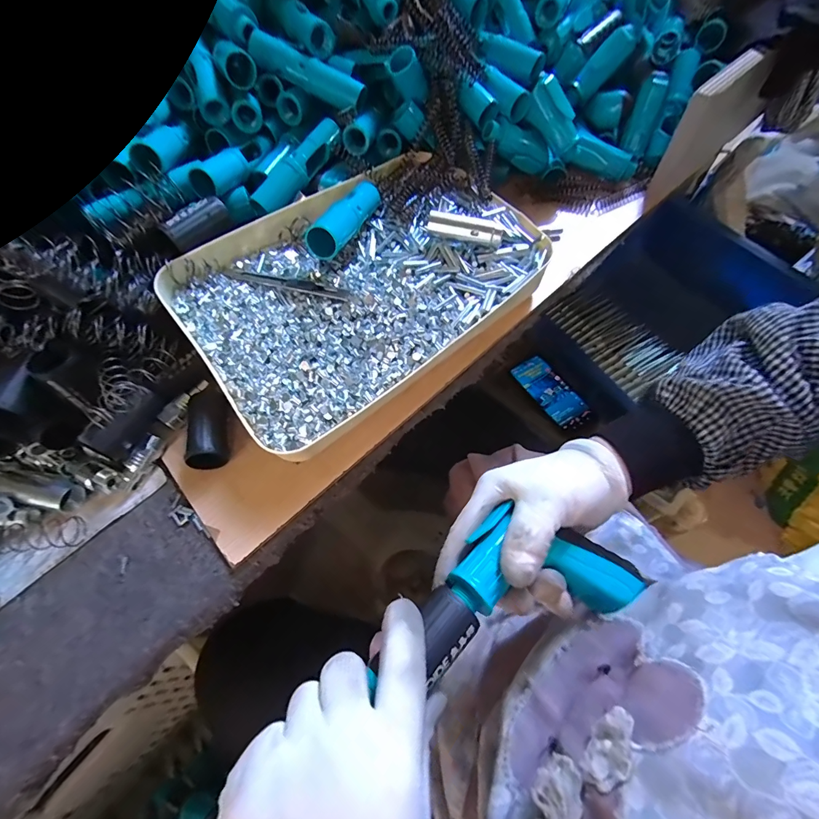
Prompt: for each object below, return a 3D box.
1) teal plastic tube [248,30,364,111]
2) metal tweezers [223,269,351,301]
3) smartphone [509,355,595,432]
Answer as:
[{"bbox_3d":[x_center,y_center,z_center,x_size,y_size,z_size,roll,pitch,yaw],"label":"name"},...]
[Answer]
[{"bbox_3d":[-0.107,-0.348,0.414,0.121,0.026,0.025,26,66,-2],"label":"teal plastic tube"},{"bbox_3d":[-0.114,-0.116,0.363,0.130,0.006,0.012,17,64,13],"label":"metal tweezers"},{"bbox_3d":[0.250,-0.032,0.705,0.073,0.008,0.153,-32,64,-13],"label":"smartphone"}]

